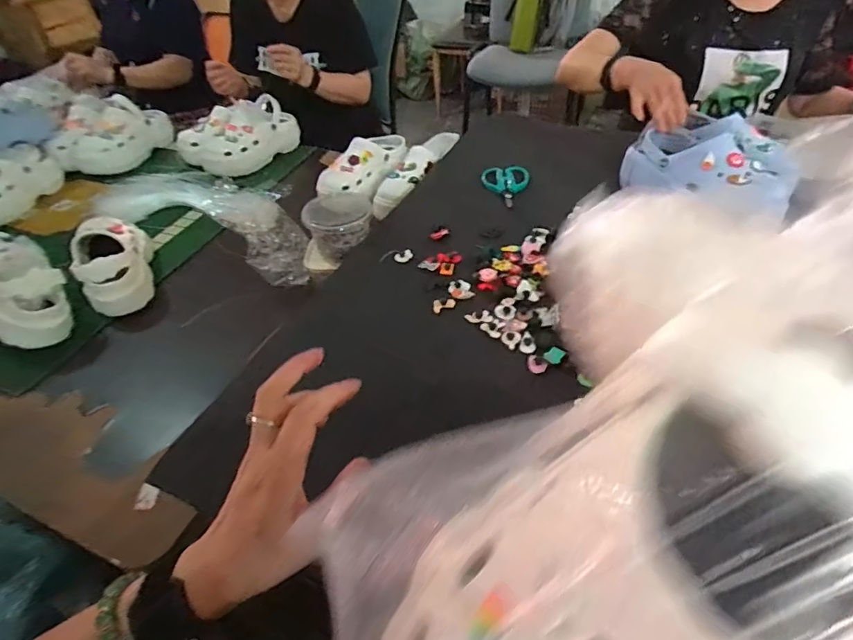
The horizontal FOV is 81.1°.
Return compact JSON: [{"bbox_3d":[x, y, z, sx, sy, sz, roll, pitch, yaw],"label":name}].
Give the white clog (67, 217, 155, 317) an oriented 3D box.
[{"bbox_3d":[-0.560,-0.120,0.896,0.103,0.119,0.212,-22,46,-16],"label":"white clog"}]

